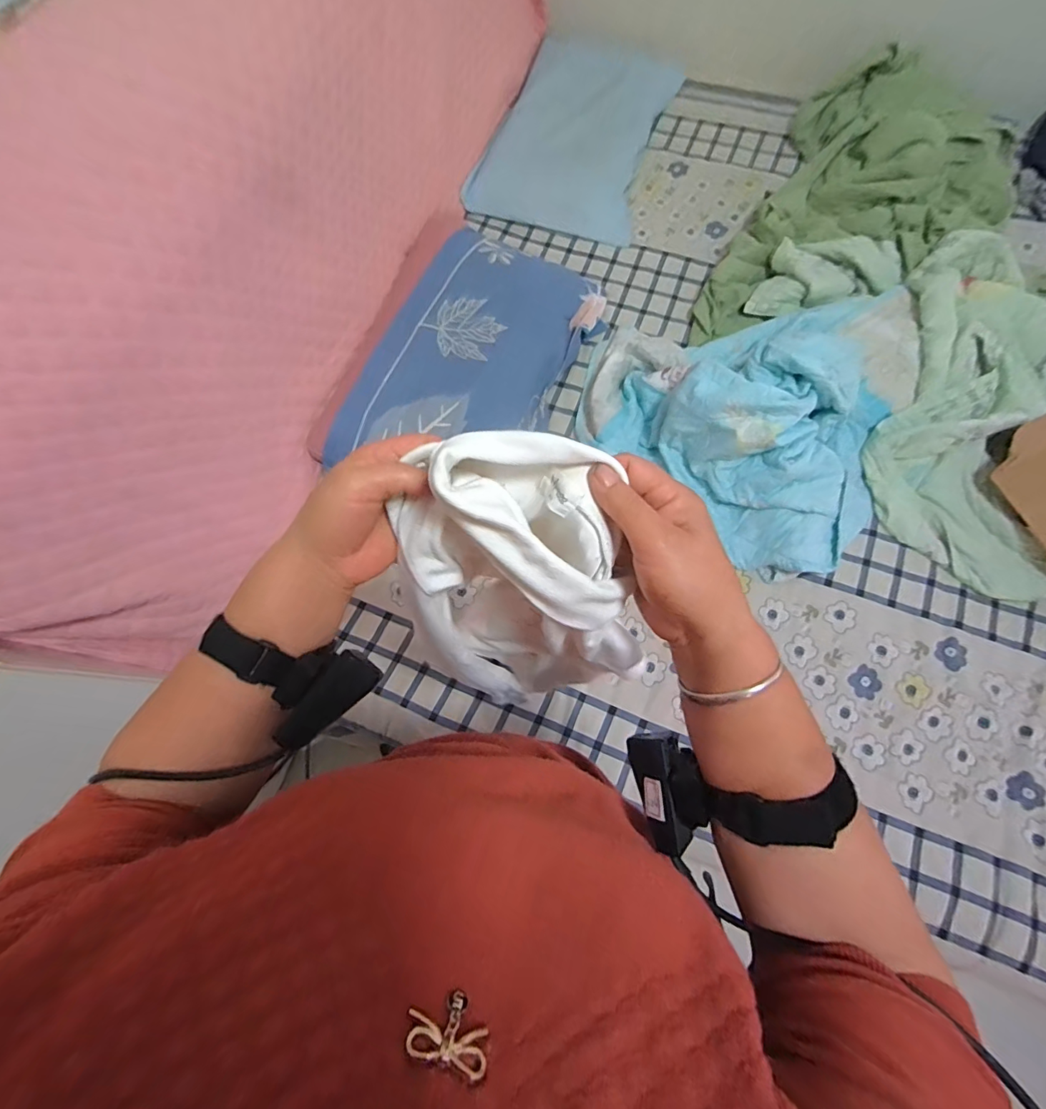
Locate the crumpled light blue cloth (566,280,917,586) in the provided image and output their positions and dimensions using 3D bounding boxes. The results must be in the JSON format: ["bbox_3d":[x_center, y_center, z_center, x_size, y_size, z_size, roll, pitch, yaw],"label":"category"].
[{"bbox_3d":[0.428,-0.313,0.947,0.613,0.190,0.609,18,73,9],"label":"crumpled light blue cloth"}]

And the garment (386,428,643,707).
[{"bbox_3d":[-0.009,0.035,0.378,0.153,0.263,0.156,0,78,1],"label":"garment"}]

